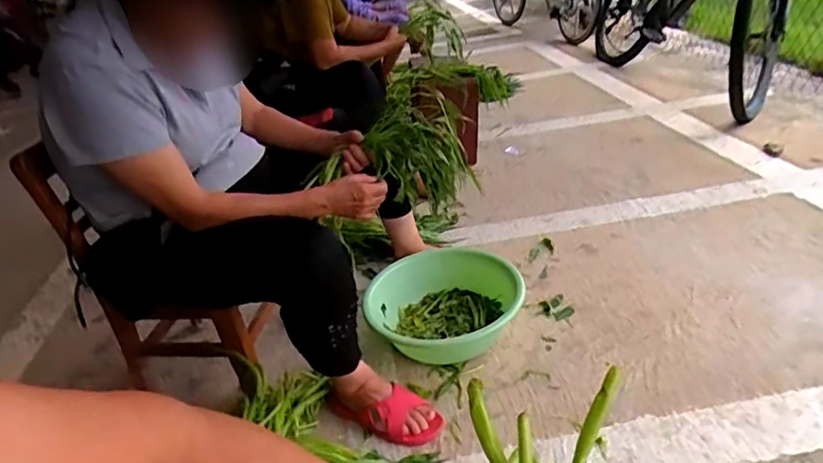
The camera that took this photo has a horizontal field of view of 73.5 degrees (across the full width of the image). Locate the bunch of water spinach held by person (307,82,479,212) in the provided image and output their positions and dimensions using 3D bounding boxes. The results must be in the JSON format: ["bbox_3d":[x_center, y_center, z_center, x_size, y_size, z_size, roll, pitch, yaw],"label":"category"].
[{"bbox_3d":[-0.041,-0.140,1.034,0.296,0.225,0.110,-13,30,-7],"label":"bunch of water spinach held by person"}]

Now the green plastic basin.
[{"bbox_3d":[0.073,0.171,1.224,0.319,0.120,0.319,-5,31,3],"label":"green plastic basin"}]

